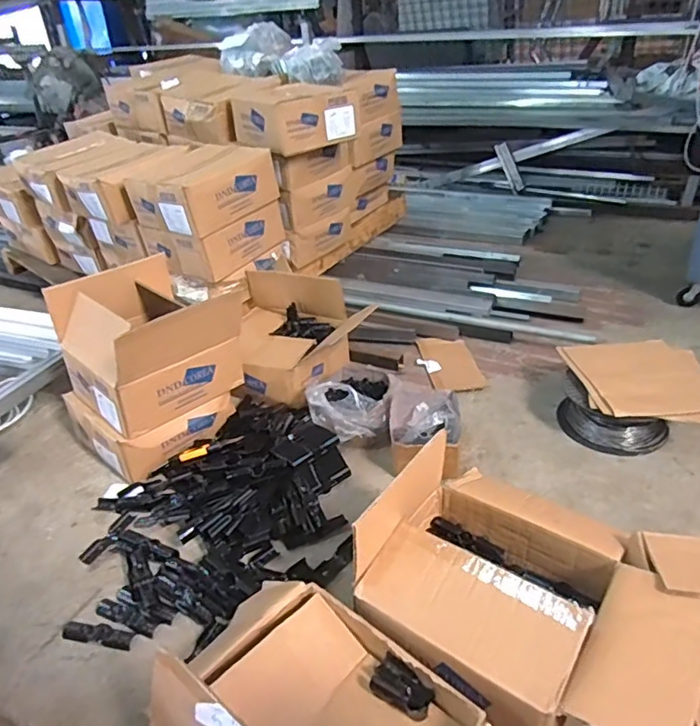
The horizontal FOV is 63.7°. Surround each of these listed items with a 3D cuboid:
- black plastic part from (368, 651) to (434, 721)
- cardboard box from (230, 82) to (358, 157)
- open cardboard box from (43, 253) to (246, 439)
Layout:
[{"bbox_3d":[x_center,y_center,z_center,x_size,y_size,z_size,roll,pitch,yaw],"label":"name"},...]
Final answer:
[{"bbox_3d":[0.072,0.444,0.773,0.087,0.024,0.053,21,39,34],"label":"black plastic part"},{"bbox_3d":[-0.189,-0.760,1.719,0.278,0.147,0.335,-24,40,-26],"label":"cardboard box"},{"bbox_3d":[-0.462,-0.053,1.311,0.306,0.261,0.337,23,41,37],"label":"open cardboard box"}]

